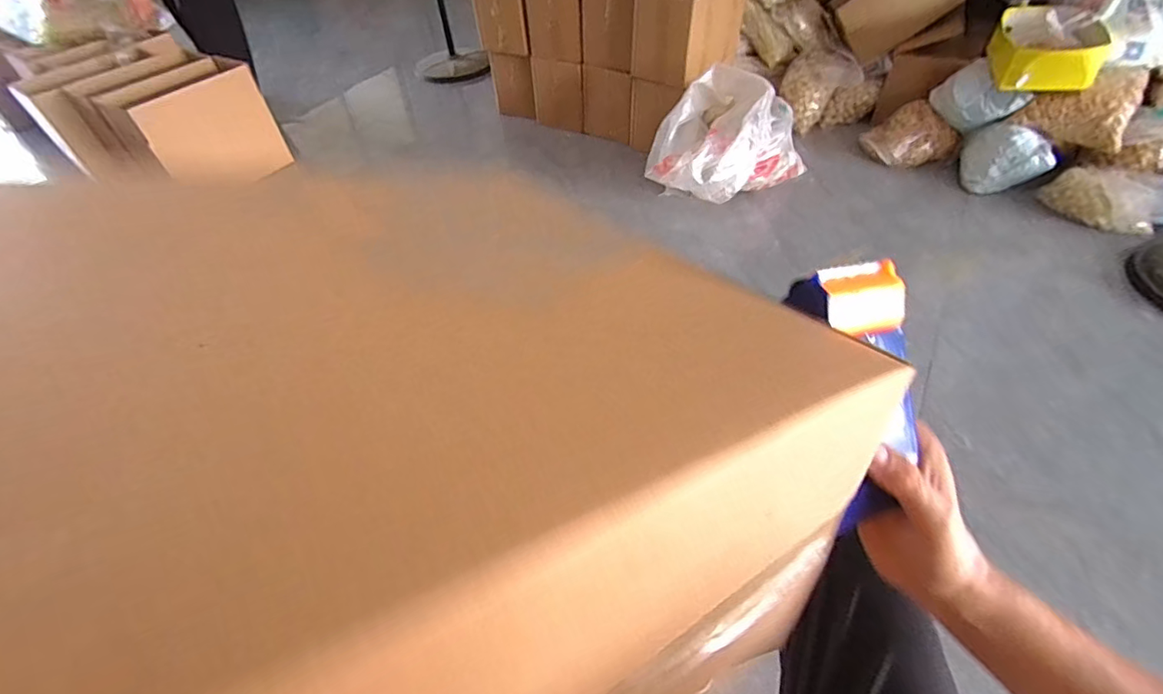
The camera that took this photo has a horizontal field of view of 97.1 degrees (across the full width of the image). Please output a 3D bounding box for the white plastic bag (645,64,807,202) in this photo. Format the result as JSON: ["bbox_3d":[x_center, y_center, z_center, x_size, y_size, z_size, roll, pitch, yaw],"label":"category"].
[{"bbox_3d":[0.437,-0.640,1.566,0.326,0.294,0.461,34,59,30],"label":"white plastic bag"}]

